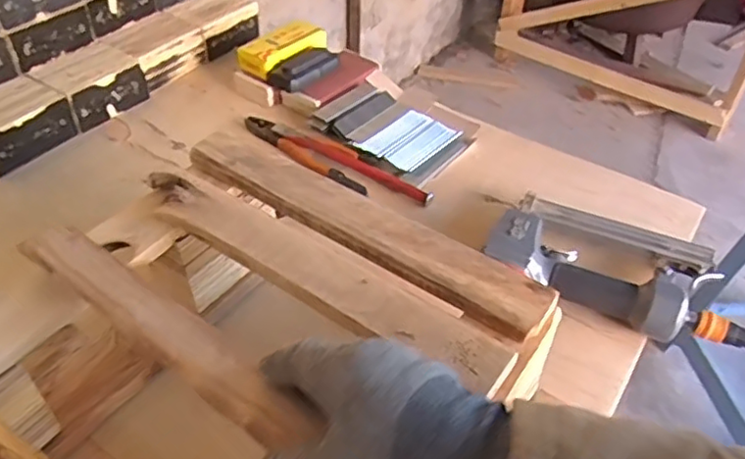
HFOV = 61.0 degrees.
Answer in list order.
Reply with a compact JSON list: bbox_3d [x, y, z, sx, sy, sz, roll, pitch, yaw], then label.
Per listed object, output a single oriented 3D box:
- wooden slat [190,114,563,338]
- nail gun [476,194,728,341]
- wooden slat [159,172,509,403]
[{"bbox_3d":[-0.016,-0.010,0.529,0.338,0.028,0.054,27,48,26],"label":"wooden slat"},{"bbox_3d":[0.236,0.030,0.652,0.222,0.056,0.149,16,44,16],"label":"nail gun"},{"bbox_3d":[-0.051,0.024,0.487,0.339,0.013,0.053,25,47,24],"label":"wooden slat"}]

